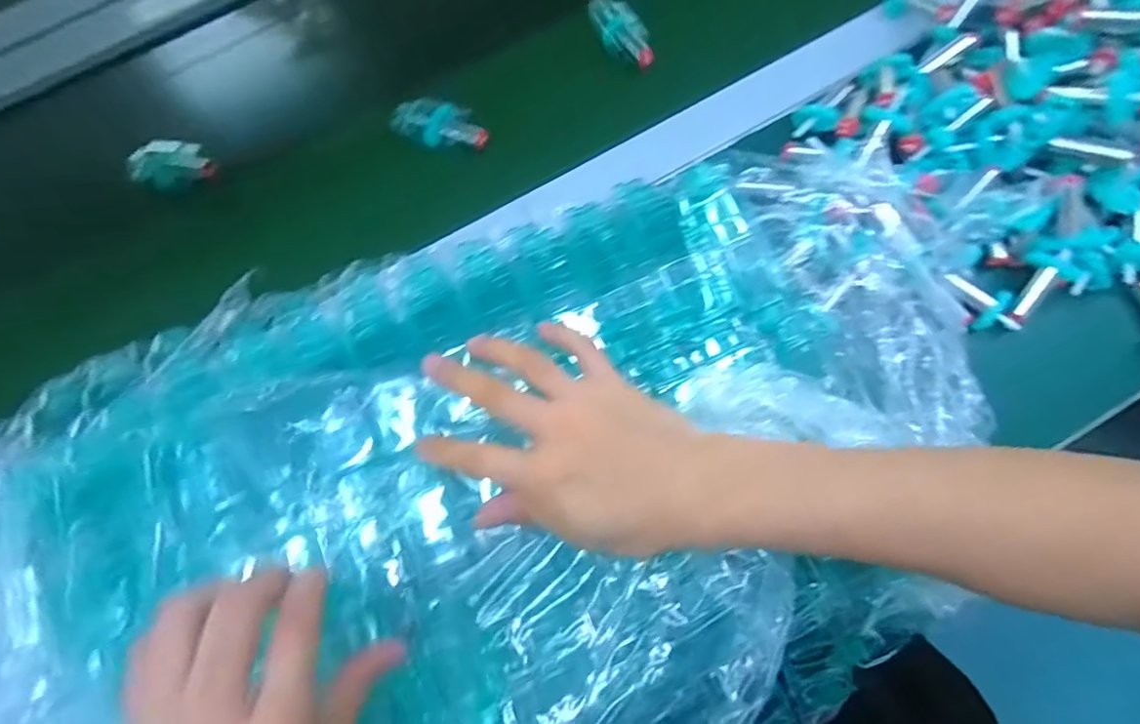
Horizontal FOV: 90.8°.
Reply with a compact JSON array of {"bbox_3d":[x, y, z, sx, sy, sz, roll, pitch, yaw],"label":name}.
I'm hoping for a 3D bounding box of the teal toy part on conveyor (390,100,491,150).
[{"bbox_3d":[-0.101,-0.185,0.440,0.072,0.015,0.032,8,76,-11],"label":"teal toy part on conveyor"}]

